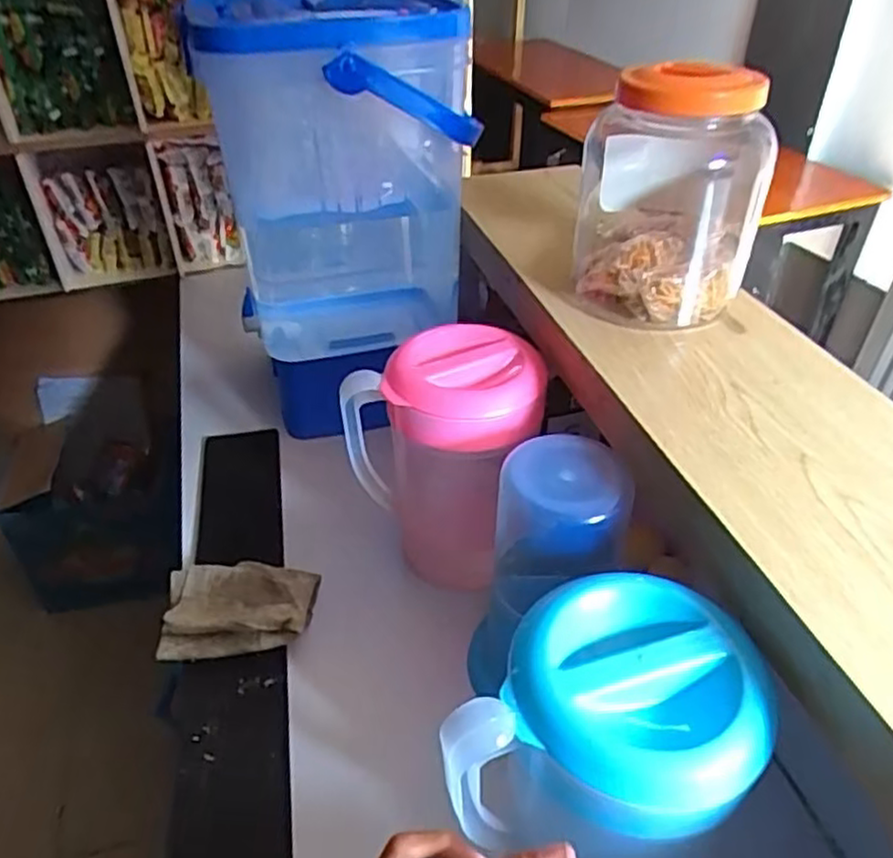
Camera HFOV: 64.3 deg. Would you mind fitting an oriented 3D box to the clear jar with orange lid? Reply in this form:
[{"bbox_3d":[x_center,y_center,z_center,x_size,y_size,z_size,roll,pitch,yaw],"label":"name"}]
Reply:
[{"bbox_3d":[0.197,-0.209,0.634,0.156,0.188,0.163,9,40,11],"label":"clear jar with orange lid"}]

